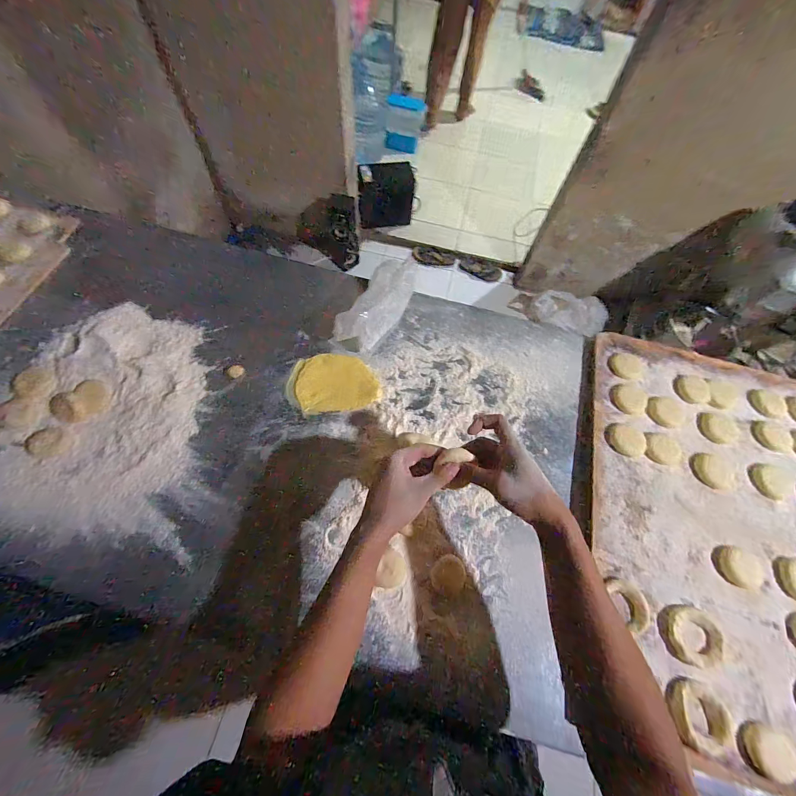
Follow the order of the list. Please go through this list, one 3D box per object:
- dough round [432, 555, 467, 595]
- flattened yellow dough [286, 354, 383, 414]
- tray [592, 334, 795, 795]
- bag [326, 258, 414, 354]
[{"bbox_3d":[0.073,0.253,0.489,0.047,0.004,0.050,1,67,-3],"label":"dough round"},{"bbox_3d":[-0.112,-0.029,0.599,0.152,0.011,0.113,-5,67,-5],"label":"flattened yellow dough"},{"bbox_3d":[0.510,0.188,0.517,0.408,0.029,0.597,14,67,3],"label":"tray"},{"bbox_3d":[-0.029,-0.175,0.630,0.071,0.069,0.227,32,67,10],"label":"bag"}]

